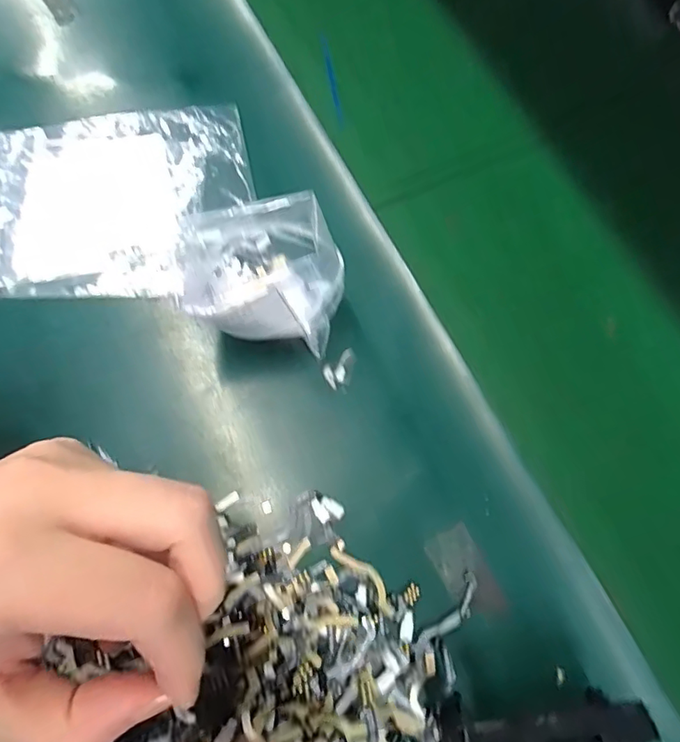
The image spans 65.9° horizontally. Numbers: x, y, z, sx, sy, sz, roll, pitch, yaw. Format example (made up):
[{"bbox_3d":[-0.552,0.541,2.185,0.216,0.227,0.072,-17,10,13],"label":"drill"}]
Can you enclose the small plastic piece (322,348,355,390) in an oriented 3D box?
[{"bbox_3d":[0.001,-0.001,0.266,0.020,0.004,0.014,-36,77,-12],"label":"small plastic piece"}]

